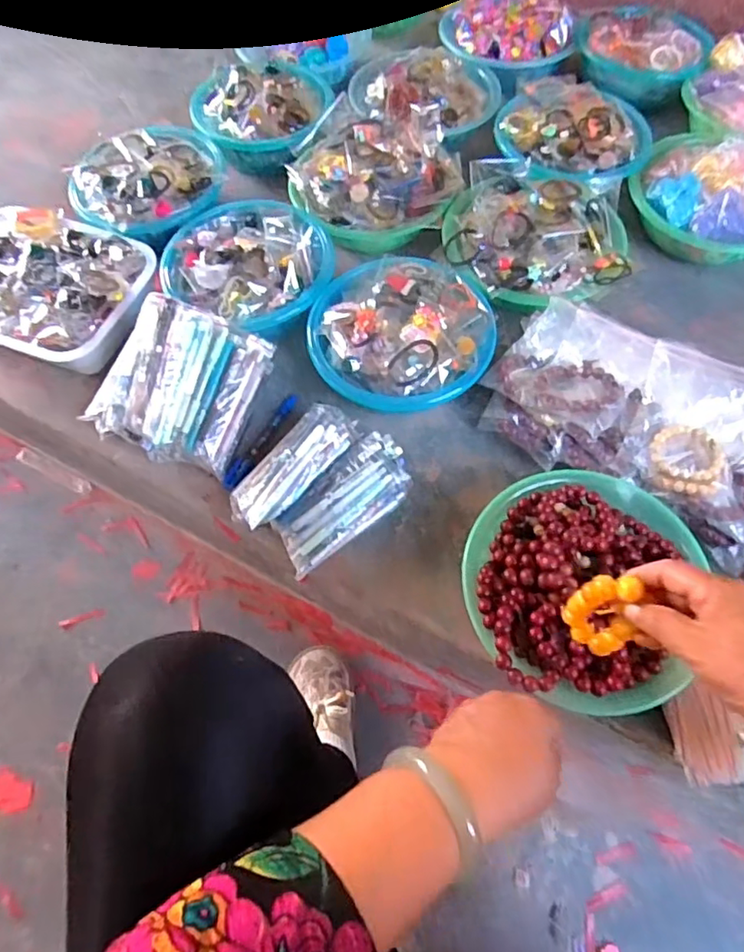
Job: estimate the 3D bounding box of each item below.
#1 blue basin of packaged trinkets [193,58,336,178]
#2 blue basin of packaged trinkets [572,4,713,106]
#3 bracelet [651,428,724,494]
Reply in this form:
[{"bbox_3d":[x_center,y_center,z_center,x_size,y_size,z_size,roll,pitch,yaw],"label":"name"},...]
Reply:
[{"bbox_3d":[-0.174,-0.579,0.959,0.212,0.120,0.219,0,62,1],"label":"blue basin of packaged trinkets"},{"bbox_3d":[0.464,-0.740,1.013,0.222,0.074,0.174,26,66,14],"label":"blue basin of packaged trinkets"},{"bbox_3d":[0.343,-0.016,0.635,0.070,0.025,0.078,-18,64,-8],"label":"bracelet"}]

